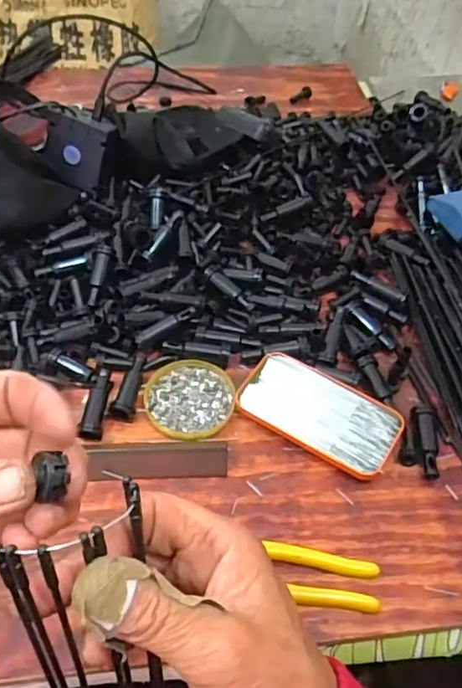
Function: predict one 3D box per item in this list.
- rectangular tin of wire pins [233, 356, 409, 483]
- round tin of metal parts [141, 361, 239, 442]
[{"bbox_3d":[0.081,0.060,0.536,0.142,0.017,0.072,30,54,20],"label":"rectangular tin of wire pins"},{"bbox_3d":[-0.039,0.049,0.553,0.081,0.008,0.088,2,49,-2],"label":"round tin of metal parts"}]

